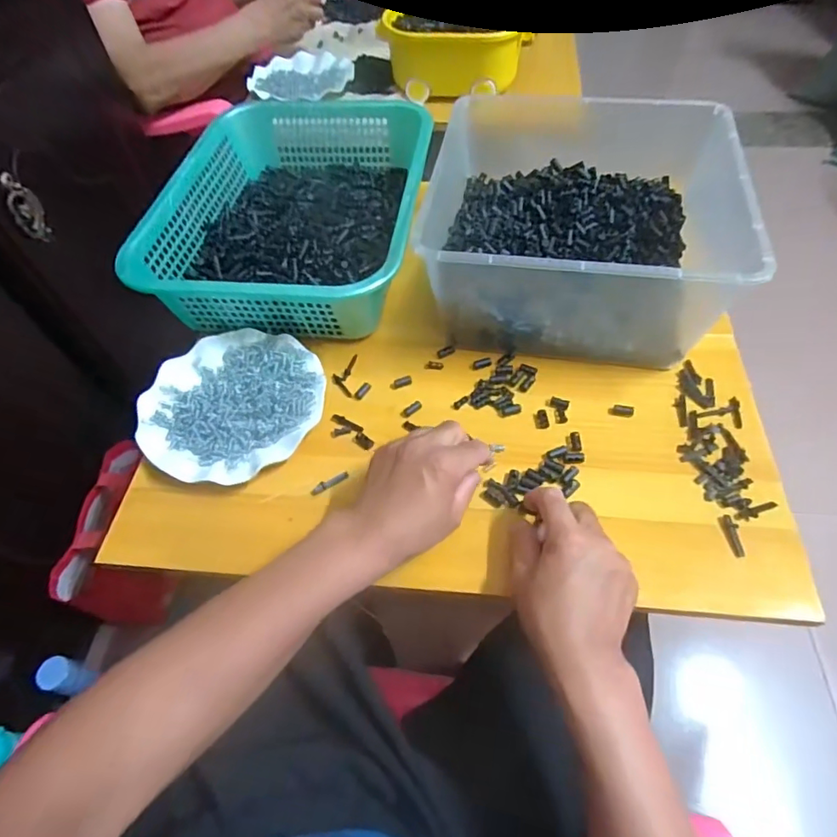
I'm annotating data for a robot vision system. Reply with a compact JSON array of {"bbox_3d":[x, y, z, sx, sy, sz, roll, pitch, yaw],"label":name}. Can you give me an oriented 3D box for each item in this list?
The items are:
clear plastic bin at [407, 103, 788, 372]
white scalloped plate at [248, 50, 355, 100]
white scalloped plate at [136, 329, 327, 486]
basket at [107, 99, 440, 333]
[{"bbox_3d":[0.165,-0.218,0.584,0.295,0.140,0.301,7,56,9],"label":"clear plastic bin"},{"bbox_3d":[-0.212,-0.625,0.963,0.182,0.022,0.182,-2,55,3],"label":"white scalloped plate"},{"bbox_3d":[-0.187,-0.015,0.537,0.176,0.025,0.178,-2,55,3],"label":"white scalloped plate"},{"bbox_3d":[-0.145,-0.263,0.655,0.299,0.088,0.382,4,56,7],"label":"basket"}]

